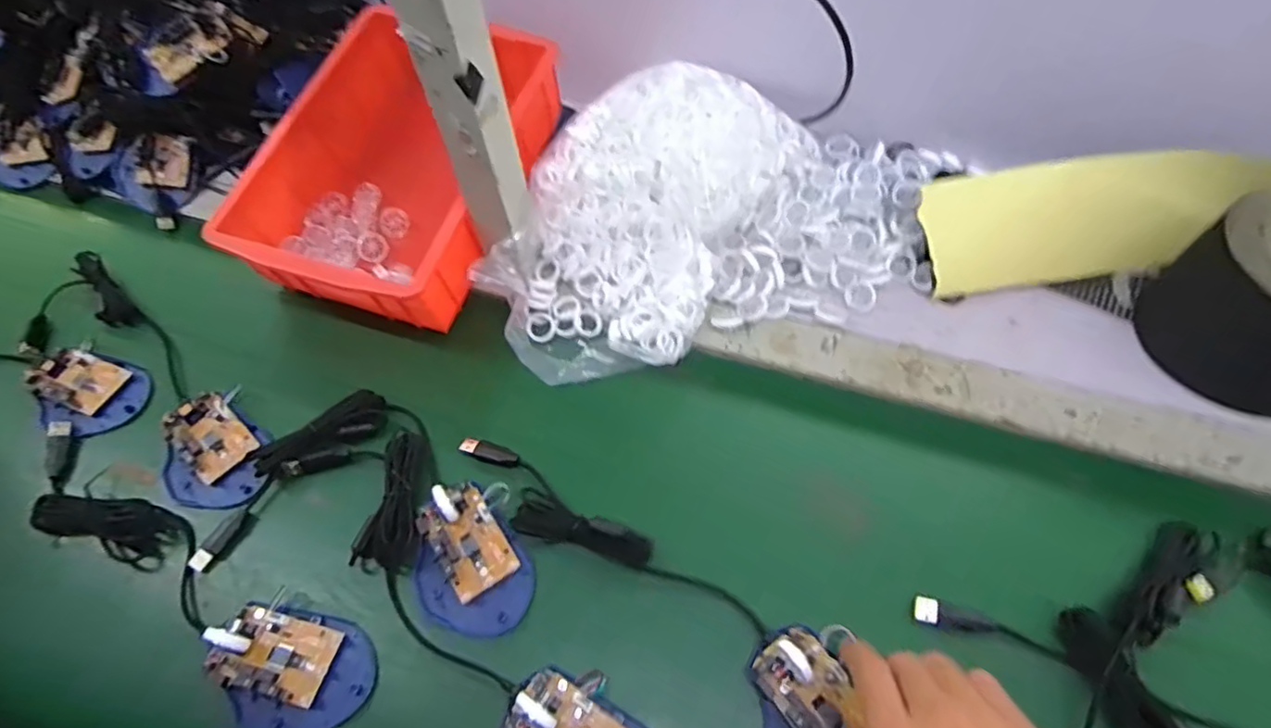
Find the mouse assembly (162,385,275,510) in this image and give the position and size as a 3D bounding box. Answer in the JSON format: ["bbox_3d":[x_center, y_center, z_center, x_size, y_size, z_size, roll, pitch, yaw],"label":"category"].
[{"bbox_3d":[-0.330,0.069,0.484,0.072,0.034,0.103,-31,52,-24],"label":"mouse assembly"}]

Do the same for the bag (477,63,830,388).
[{"bbox_3d":[0.008,-0.135,0.542,0.180,0.140,0.315,29,55,28],"label":"bag"}]

